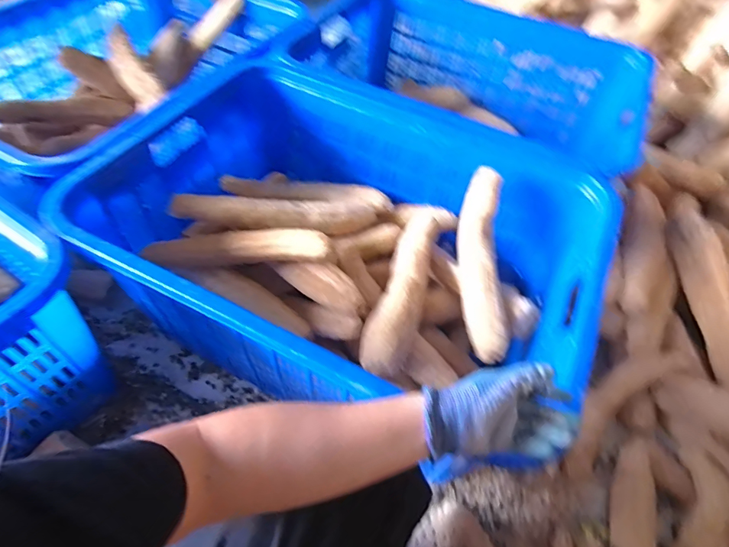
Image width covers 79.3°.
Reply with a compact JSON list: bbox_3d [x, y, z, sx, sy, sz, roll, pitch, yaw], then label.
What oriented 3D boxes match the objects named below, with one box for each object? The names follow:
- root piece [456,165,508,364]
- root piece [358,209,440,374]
[{"bbox_3d":[0.208,-0.015,0.791,0.060,0.078,0.333,1,80,-5],"label":"root piece"},{"bbox_3d":[0.075,0.018,0.831,0.086,0.066,0.363,17,52,7],"label":"root piece"}]

